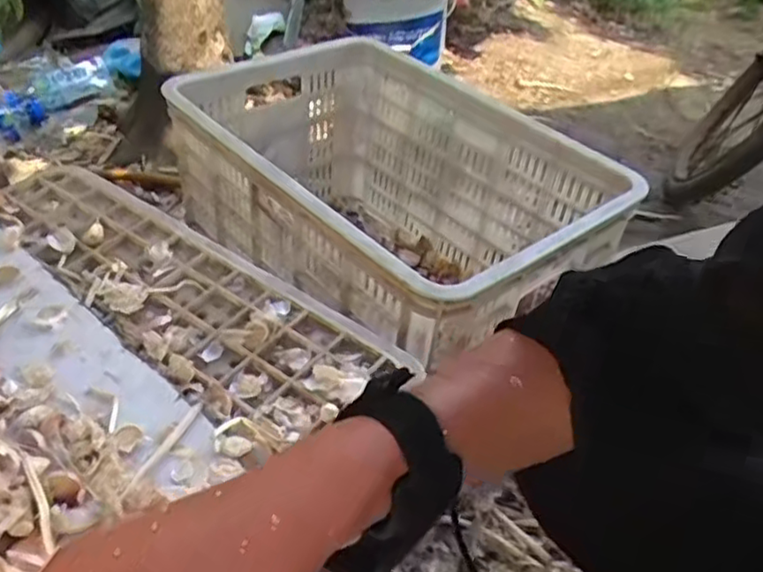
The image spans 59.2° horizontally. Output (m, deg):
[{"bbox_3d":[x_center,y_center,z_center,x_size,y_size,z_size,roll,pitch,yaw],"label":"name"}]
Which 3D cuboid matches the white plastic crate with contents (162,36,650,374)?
[{"bbox_3d":[0.001,-0.089,0.871,0.340,0.275,0.513,-29,51,-31],"label":"white plastic crate with contents"}]

